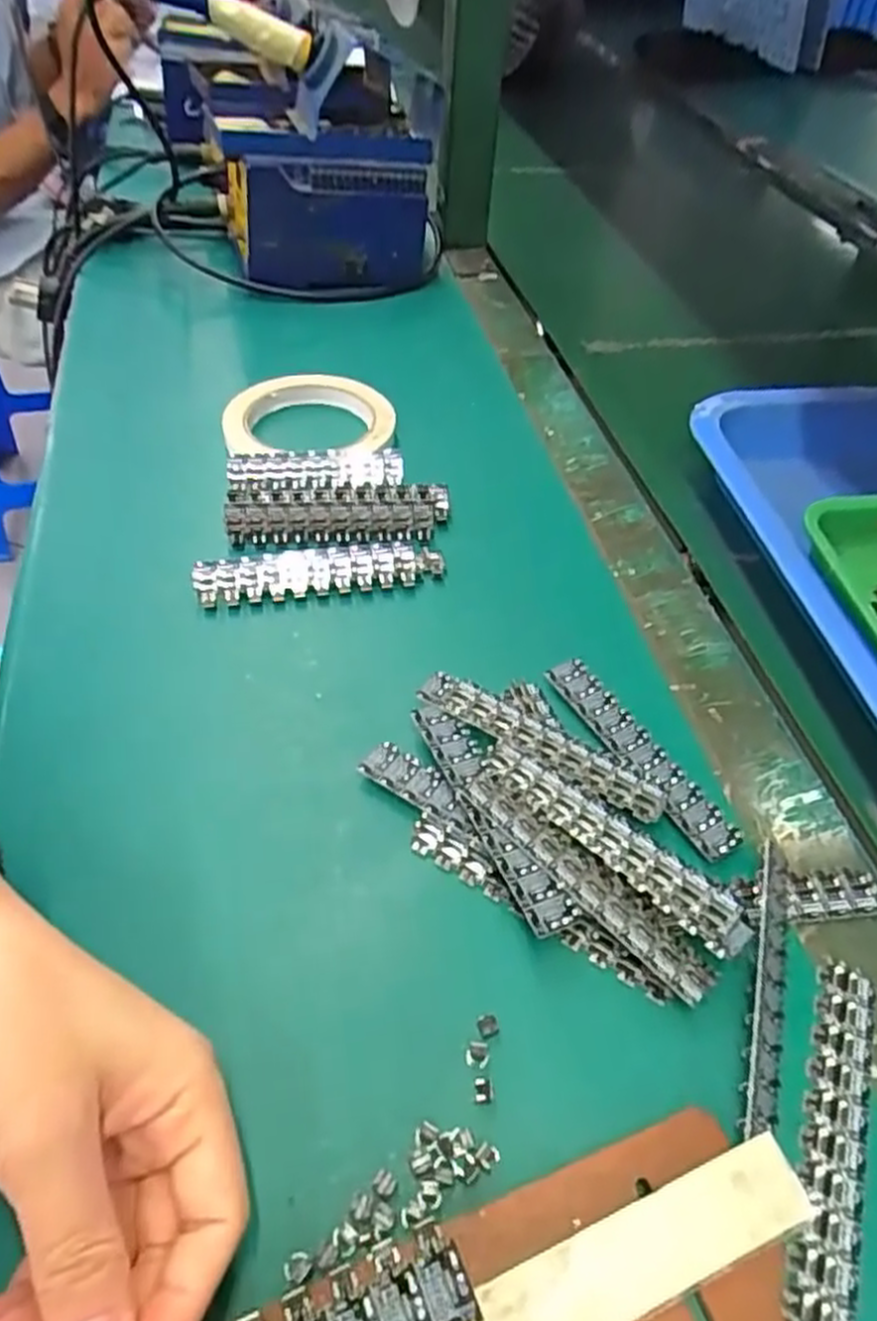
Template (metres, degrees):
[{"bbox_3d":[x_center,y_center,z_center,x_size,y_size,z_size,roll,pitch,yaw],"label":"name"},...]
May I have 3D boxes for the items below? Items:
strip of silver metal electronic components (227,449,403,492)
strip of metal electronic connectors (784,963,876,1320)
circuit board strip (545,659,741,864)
[{"bbox_3d":[-0.070,-0.108,0.447,0.098,0.015,0.024,-5,49,-8],"label":"strip of silver metal electronic components"},{"bbox_3d":[0.125,0.148,0.246,0.019,0.004,0.109,21,51,14],"label":"strip of metal electronic connectors"},{"bbox_3d":[0.084,0.038,0.333,0.023,0.006,0.106,-24,54,-21],"label":"circuit board strip"}]

